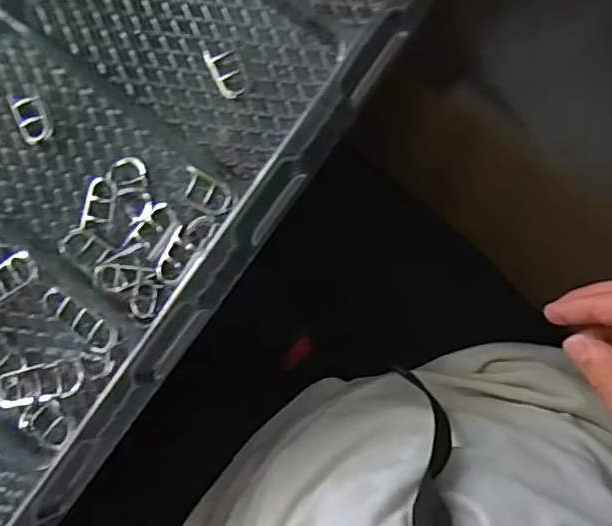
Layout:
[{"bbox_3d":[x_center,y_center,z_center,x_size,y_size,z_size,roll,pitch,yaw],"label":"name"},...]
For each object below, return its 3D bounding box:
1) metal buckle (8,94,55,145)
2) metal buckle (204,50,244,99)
[{"bbox_3d":[-0.172,-0.093,0.371,0.020,0.008,0.036,-23,89,4],"label":"metal buckle"},{"bbox_3d":[-0.050,-0.117,0.358,0.016,0.004,0.034,-24,89,4],"label":"metal buckle"}]

